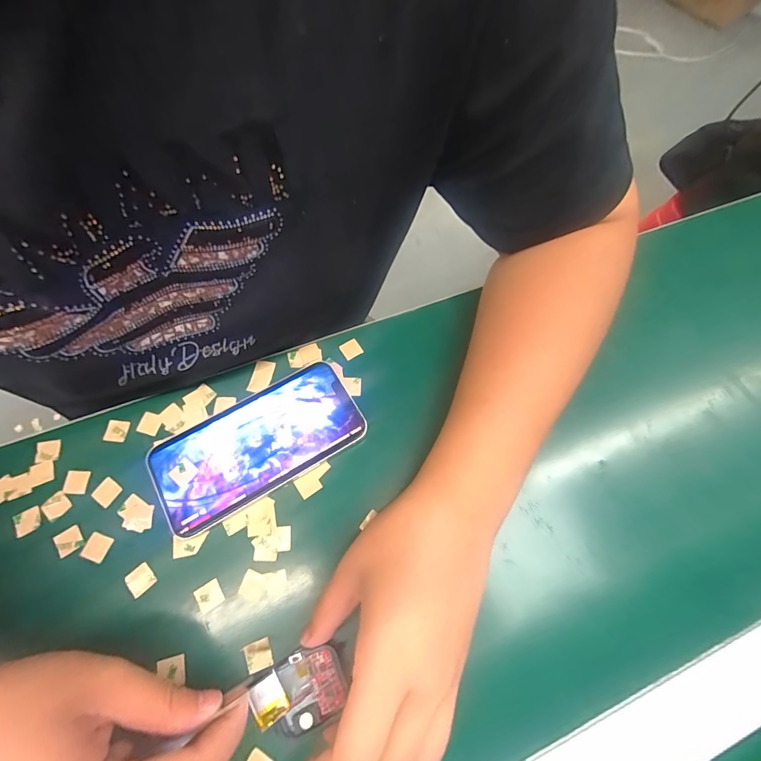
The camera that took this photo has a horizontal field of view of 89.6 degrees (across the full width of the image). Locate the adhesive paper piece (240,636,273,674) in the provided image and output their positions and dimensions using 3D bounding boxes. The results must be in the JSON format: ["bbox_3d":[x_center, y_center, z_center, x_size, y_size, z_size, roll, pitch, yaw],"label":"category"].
[{"bbox_3d":[-0.073,0.165,0.229,0.016,0.004,0.015,-19,70,-10],"label":"adhesive paper piece"}]

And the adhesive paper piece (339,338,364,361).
[{"bbox_3d":[-0.024,-0.025,0.313,0.015,0.004,0.015,-32,77,-10],"label":"adhesive paper piece"}]

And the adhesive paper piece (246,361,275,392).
[{"bbox_3d":[-0.094,-0.003,0.301,0.016,0.004,0.026,14,72,-4],"label":"adhesive paper piece"}]

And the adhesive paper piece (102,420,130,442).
[{"bbox_3d":[-0.193,0.037,0.279,0.015,0.004,0.016,7,68,0],"label":"adhesive paper piece"}]

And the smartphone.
[{"bbox_3d":[-0.087,0.044,0.275,0.143,0.009,0.072,-29,72,-13],"label":"smartphone"}]

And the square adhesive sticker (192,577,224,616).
[{"bbox_3d":[-0.108,0.135,0.240,0.016,0.004,0.015,-29,72,-13],"label":"square adhesive sticker"}]

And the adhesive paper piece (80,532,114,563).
[{"bbox_3d":[-0.185,0.109,0.250,0.016,0.004,0.015,19,67,1],"label":"adhesive paper piece"}]

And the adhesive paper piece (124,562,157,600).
[{"bbox_3d":[-0.152,0.126,0.242,0.016,0.004,0.015,-42,75,-17],"label":"adhesive paper piece"}]

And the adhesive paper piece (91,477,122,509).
[{"bbox_3d":[-0.188,0.076,0.262,0.015,0.004,0.016,33,70,10],"label":"adhesive paper piece"}]

